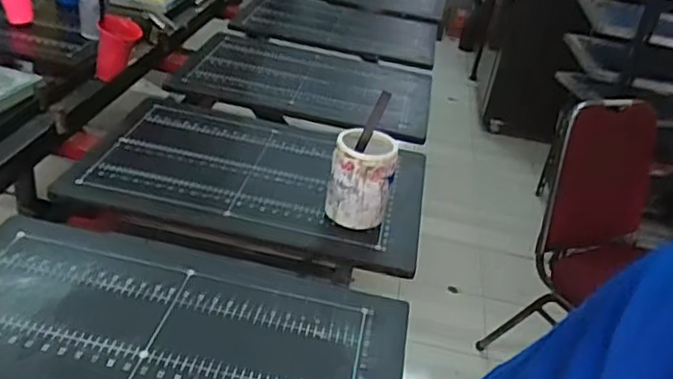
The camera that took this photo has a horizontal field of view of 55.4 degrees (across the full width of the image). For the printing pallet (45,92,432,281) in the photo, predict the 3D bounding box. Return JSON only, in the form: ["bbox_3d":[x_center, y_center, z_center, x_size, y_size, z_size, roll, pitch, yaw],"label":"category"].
[{"bbox_3d":[-0.149,-0.054,1.186,0.617,0.026,0.411,13,32,4],"label":"printing pallet"}]

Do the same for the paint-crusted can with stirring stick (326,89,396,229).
[{"bbox_3d":[0.041,-0.015,1.058,0.100,0.155,0.103,6,32,-4],"label":"paint-crusted can with stirring stick"}]

